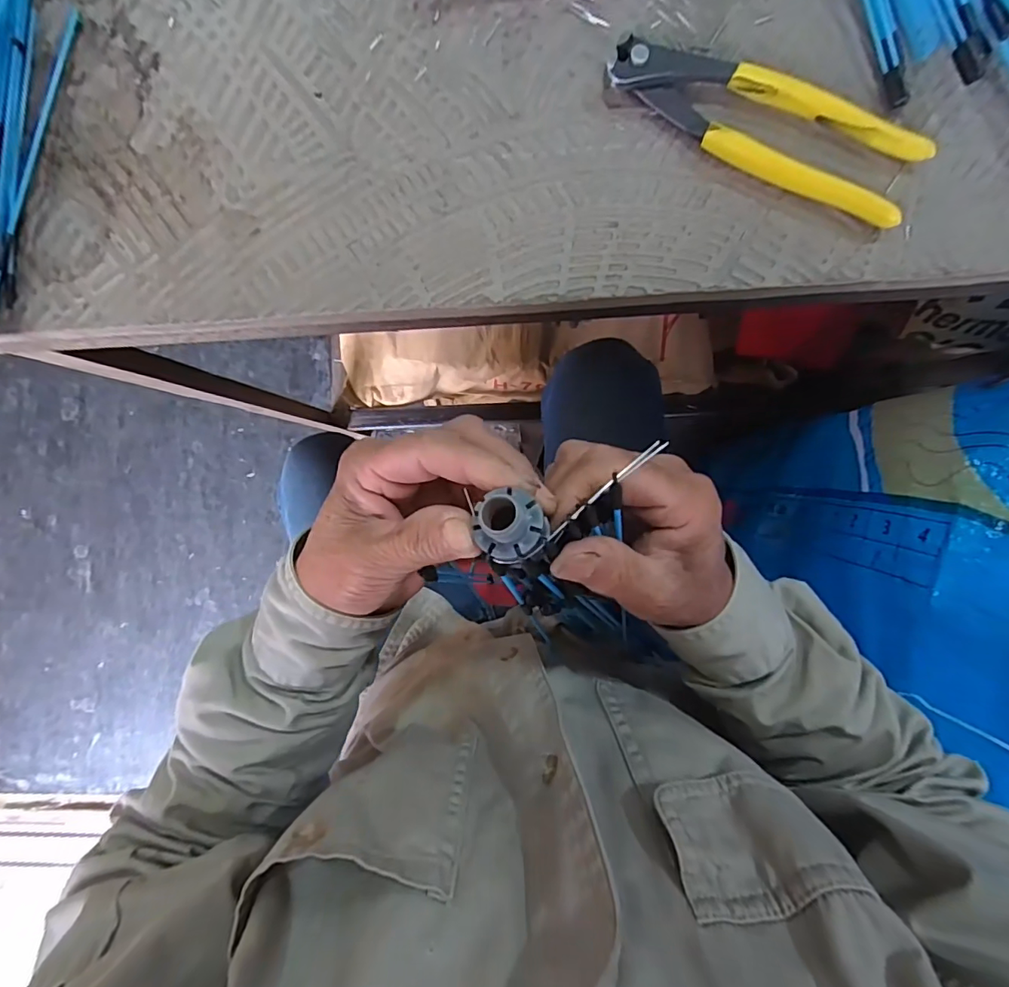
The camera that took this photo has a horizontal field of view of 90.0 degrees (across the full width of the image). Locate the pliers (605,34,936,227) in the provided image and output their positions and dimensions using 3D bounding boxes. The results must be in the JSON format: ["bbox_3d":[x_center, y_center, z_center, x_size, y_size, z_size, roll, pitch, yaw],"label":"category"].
[{"bbox_3d":[0.132,-0.192,0.259,0.161,0.014,0.045,28,92,3],"label":"pliers"}]

